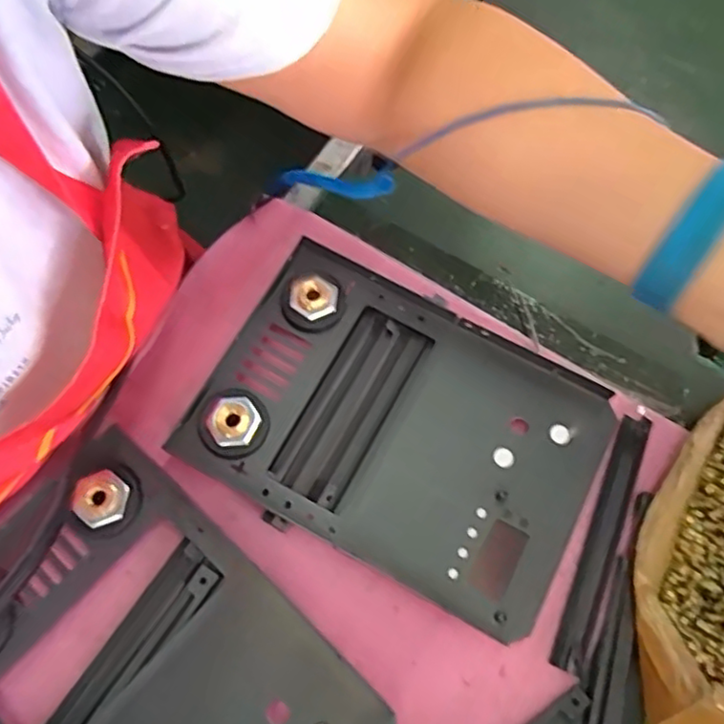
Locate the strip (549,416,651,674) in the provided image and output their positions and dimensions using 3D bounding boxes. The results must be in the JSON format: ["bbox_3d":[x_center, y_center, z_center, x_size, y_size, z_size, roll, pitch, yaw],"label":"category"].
[{"bbox_3d":[0.135,0.099,0.357,0.015,0.010,0.146,22,72,7],"label":"strip"}]

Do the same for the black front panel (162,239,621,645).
[{"bbox_3d":[0.022,0.038,0.366,0.215,0.027,0.150,26,72,8],"label":"black front panel"}]

